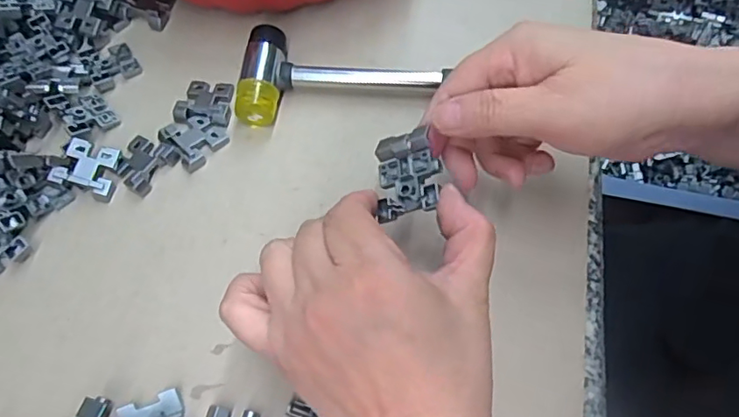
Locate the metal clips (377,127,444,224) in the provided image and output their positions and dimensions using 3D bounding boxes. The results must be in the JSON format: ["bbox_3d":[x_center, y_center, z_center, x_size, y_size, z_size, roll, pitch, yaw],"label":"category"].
[{"bbox_3d":[0.019,-0.017,0.255,0.028,0.011,0.043,-13,68,30],"label":"metal clips"}]

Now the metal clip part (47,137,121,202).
[{"bbox_3d":[-0.156,-0.023,0.304,0.030,0.013,0.028,13,63,8],"label":"metal clip part"}]

